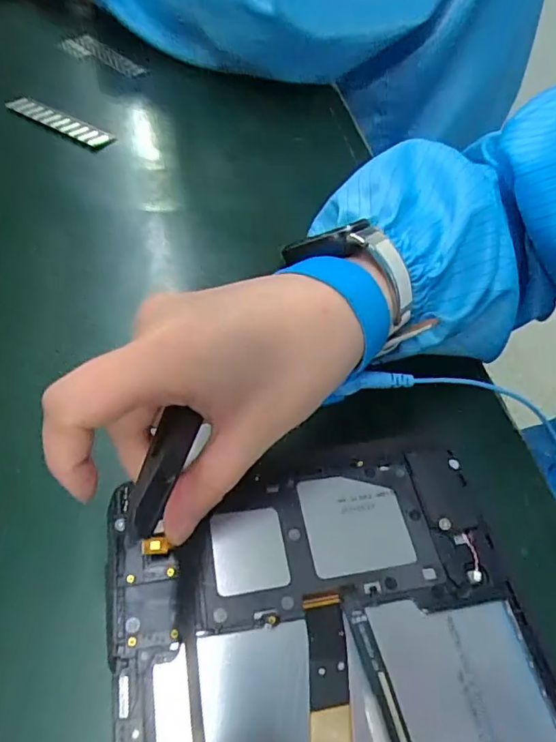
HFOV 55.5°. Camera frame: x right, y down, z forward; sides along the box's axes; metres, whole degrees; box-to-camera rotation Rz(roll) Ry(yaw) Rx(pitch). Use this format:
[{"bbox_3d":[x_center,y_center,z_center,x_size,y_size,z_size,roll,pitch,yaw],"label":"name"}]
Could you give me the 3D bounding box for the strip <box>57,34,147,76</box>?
[{"bbox_3d":[-0.171,-0.308,0.517,0.106,0.007,0.025,31,56,20],"label":"strip"}]

